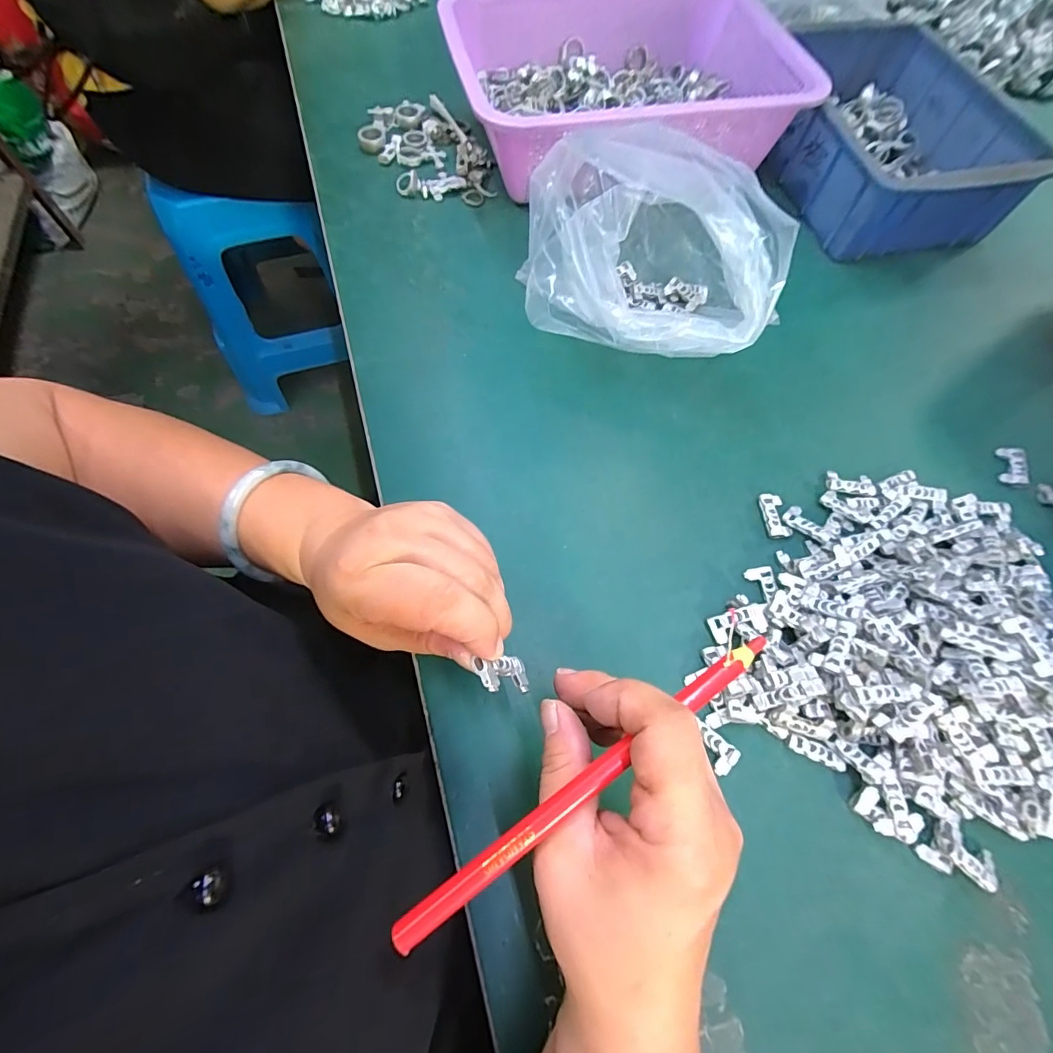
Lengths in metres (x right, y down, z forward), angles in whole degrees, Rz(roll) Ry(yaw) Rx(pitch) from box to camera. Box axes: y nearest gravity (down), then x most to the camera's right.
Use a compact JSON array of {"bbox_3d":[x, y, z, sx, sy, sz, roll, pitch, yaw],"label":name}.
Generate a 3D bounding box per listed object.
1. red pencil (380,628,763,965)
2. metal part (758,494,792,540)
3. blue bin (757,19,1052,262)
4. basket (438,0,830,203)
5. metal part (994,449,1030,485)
[{"bbox_3d":[0.023,0.091,0.171,0.162,0.004,0.009,-35,72,-9],"label":"red pencil"},{"bbox_3d":[0.165,-0.007,0.316,0.016,0.005,0.031,-3,66,-4],"label":"metal part"},{"bbox_3d":[0.330,-0.366,0.450,0.182,0.073,0.251,-5,66,-5],"label":"blue bin"},{"bbox_3d":[0.086,-0.416,0.453,0.300,0.082,0.227,-6,66,-5],"label":"basket"},{"bbox_3d":[0.348,-0.042,0.341,0.018,0.010,0.030,14,66,4],"label":"metal part"}]

